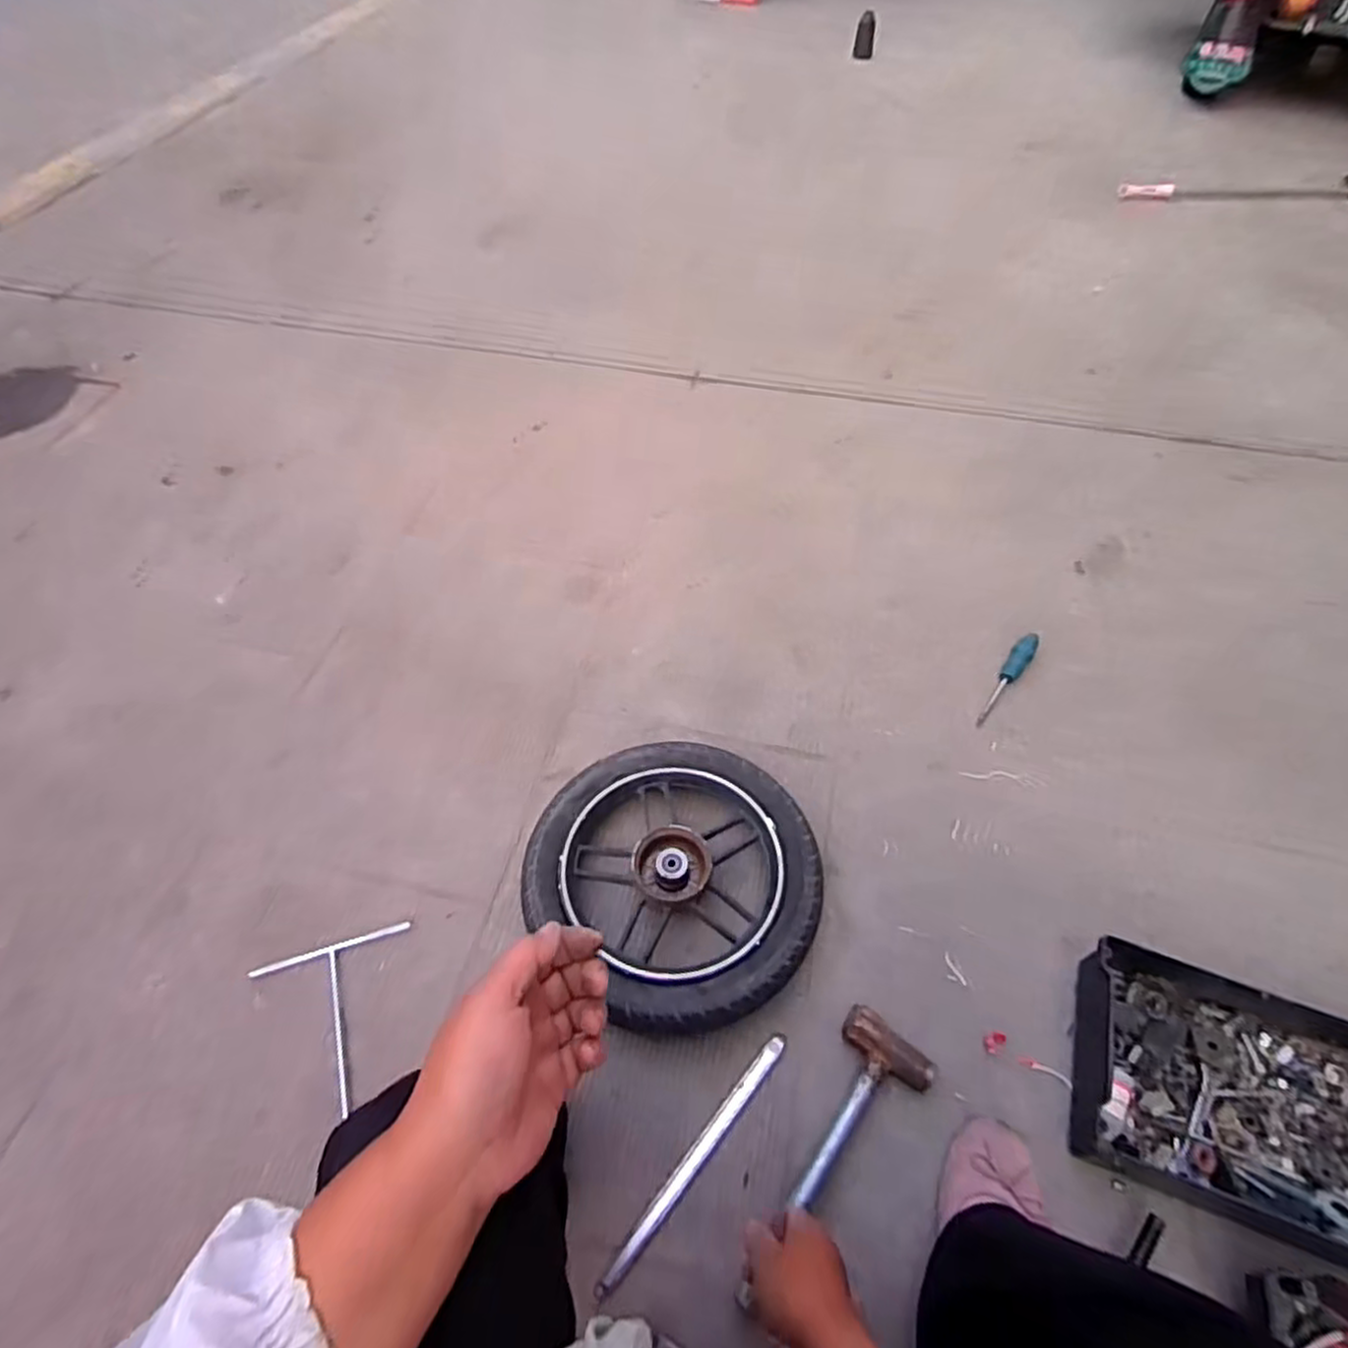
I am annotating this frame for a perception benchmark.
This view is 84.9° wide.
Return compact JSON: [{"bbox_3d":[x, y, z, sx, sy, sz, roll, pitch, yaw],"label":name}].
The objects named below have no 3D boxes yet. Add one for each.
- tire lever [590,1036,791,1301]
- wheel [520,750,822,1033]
[{"bbox_3d":[0.025,0.488,0.748,0.019,0.015,0.284,35,60,22],"label":"tire lever"},{"bbox_3d":[0.003,0.246,0.888,0.333,0.070,0.351,-37,63,-25],"label":"wheel"}]

